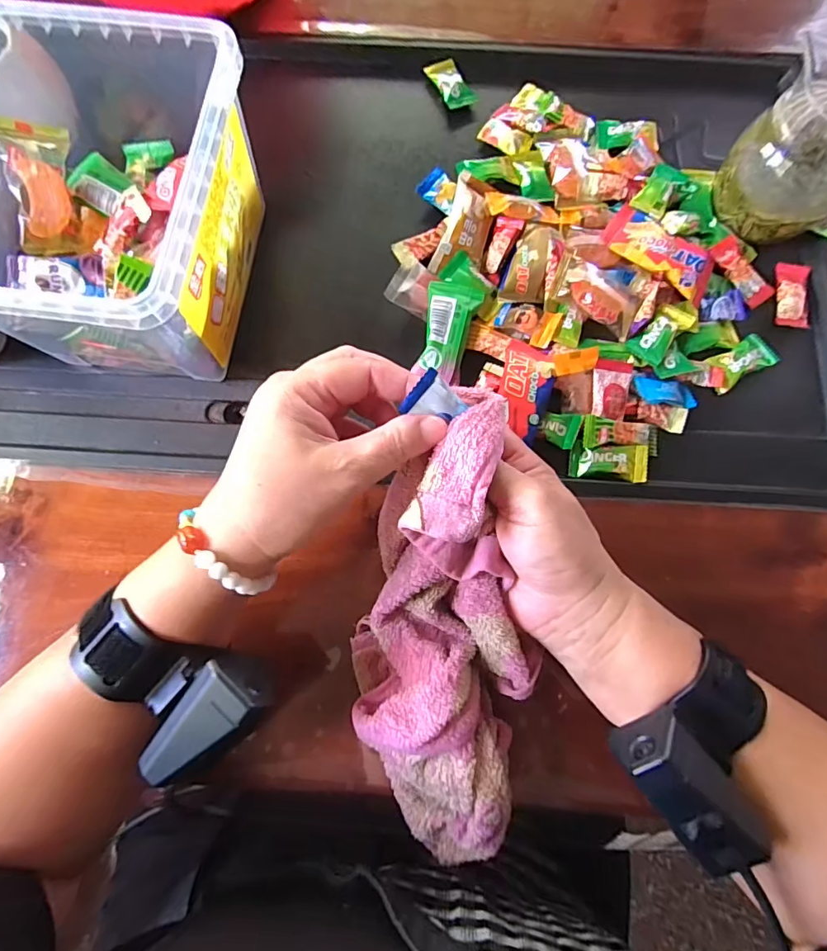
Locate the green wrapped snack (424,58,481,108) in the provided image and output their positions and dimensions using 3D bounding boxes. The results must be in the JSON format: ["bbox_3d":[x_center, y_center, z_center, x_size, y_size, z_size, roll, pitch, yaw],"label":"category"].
[{"bbox_3d":[0.032,-0.336,0.418,0.028,0.011,0.049,-31,78,-7],"label":"green wrapped snack"}]

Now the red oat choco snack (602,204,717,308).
[{"bbox_3d":[0.182,-0.164,0.360,0.084,0.019,0.042,33,79,7],"label":"red oat choco snack"}]

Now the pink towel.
[{"bbox_3d":[0.015,0.081,0.260,0.091,0.055,0.242,2,97,1],"label":"pink towel"}]

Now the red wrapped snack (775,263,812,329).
[{"bbox_3d":[0.291,-0.140,0.370,0.024,0.009,0.058,10,77,3],"label":"red wrapped snack"}]

